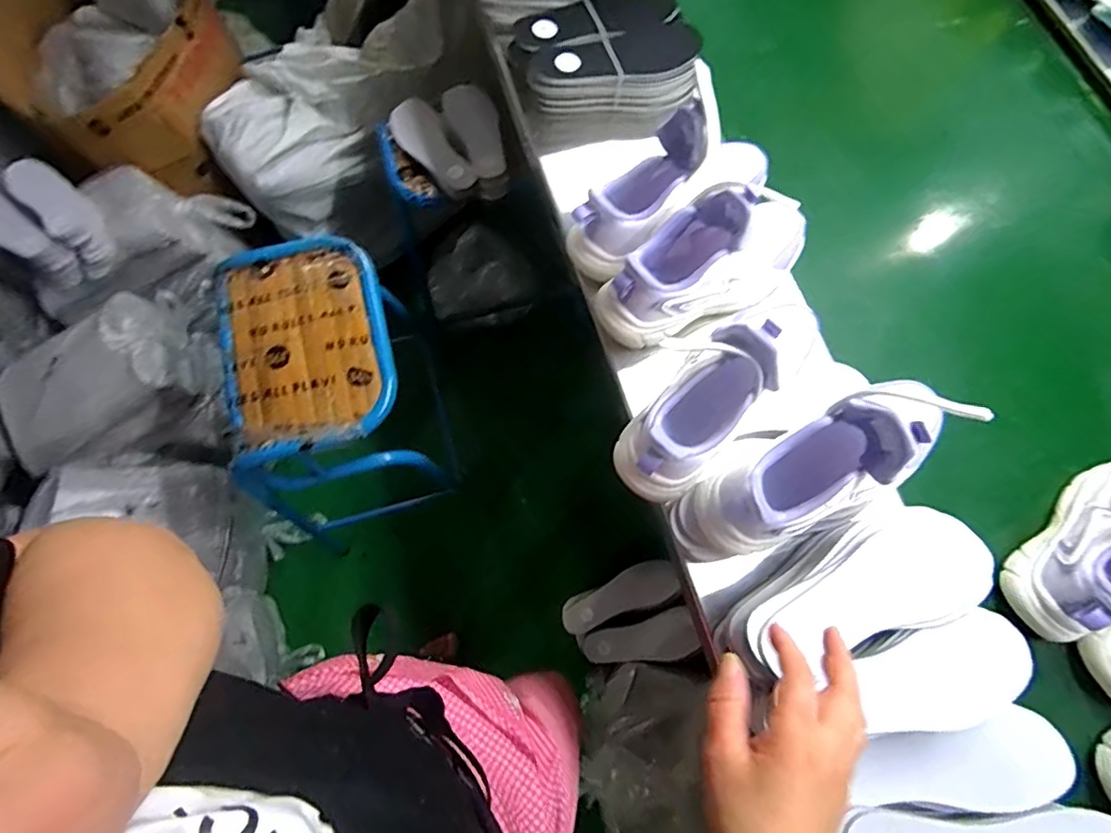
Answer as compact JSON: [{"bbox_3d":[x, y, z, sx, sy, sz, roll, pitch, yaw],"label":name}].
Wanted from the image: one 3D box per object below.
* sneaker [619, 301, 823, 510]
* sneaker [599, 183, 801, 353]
[{"bbox_3d":[0.156,-0.018,0.479,0.221,0.120,0.099,-43,78,-13],"label":"sneaker"},{"bbox_3d":[0.165,-0.172,0.551,0.256,0.113,0.099,-37,77,-12],"label":"sneaker"}]

